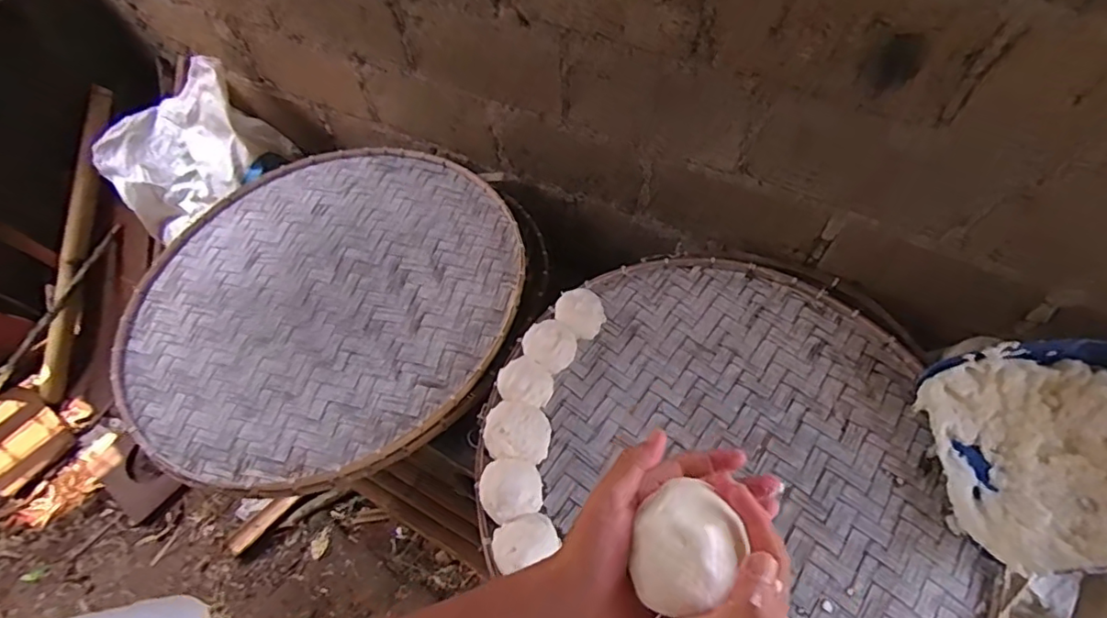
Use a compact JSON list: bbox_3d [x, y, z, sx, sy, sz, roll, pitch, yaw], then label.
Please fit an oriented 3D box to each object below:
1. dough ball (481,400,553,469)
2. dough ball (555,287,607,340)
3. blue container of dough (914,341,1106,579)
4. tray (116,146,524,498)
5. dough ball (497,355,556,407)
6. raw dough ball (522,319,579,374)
[{"bbox_3d":[-0.053,0.181,0.845,0.096,0.058,0.084,8,61,6],"label":"dough ball"},{"bbox_3d":[0.044,0.005,0.961,0.084,0.049,0.073,37,68,21],"label":"dough ball"},{"bbox_3d":[0.712,0.194,0.782,0.332,0.107,0.298,0,60,2],"label":"blue container of dough"},{"bbox_3d":[-0.420,-0.043,1.054,0.694,0.026,0.721,11,55,14],"label":"tray"},{"bbox_3d":[-0.045,0.114,0.887,0.084,0.052,0.077,-1,60,2],"label":"dough ball"},{"bbox_3d":[-0.007,0.058,0.926,0.083,0.043,0.080,-1,60,2],"label":"raw dough ball"}]

